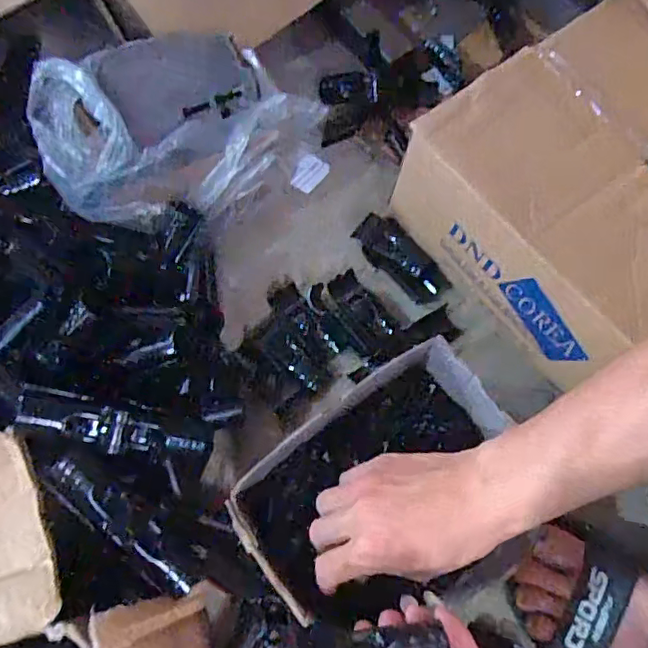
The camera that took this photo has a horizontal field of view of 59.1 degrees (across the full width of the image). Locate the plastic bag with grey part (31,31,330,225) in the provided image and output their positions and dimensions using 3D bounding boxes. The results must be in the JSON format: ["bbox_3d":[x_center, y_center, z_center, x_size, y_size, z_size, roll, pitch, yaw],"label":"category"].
[{"bbox_3d":[-0.144,-0.192,0.556,0.243,0.127,0.194,-31,72,-13],"label":"plastic bag with grey part"}]

